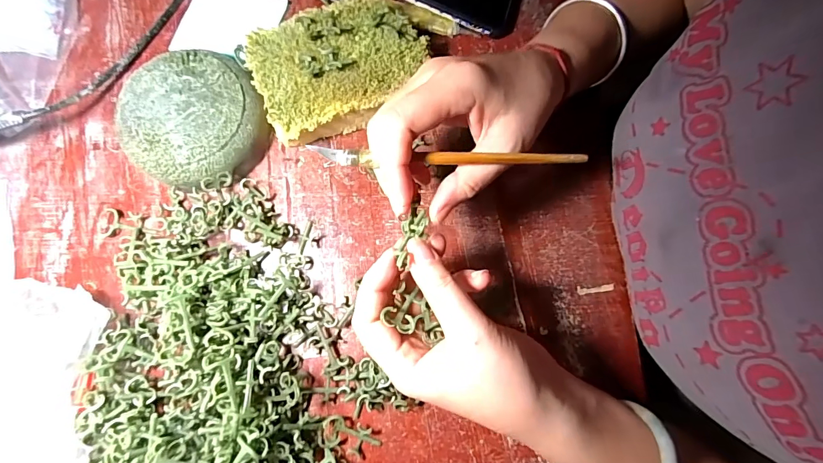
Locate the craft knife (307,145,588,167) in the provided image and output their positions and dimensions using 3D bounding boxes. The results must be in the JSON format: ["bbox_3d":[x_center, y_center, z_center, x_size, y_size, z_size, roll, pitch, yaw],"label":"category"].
[{"bbox_3d":[0.021,-0.042,0.232,0.156,0.005,0.009,1,79,-1],"label":"craft knife"}]

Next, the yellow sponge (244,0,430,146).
[{"bbox_3d":[-0.051,-0.130,0.320,0.137,0.043,0.101,-20,80,-5],"label":"yellow sponge"}]

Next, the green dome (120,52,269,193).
[{"bbox_3d":[-0.162,-0.084,0.311,0.099,0.035,0.095,0,79,-1],"label":"green dome"}]

